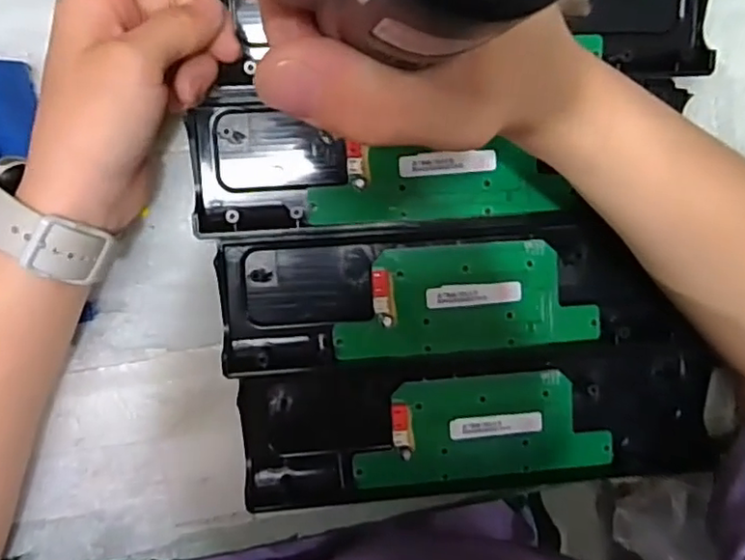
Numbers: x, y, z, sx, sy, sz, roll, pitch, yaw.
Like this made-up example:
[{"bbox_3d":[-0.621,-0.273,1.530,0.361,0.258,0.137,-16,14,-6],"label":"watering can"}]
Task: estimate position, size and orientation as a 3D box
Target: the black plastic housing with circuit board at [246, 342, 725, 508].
[{"bbox_3d":[0.058,0.075,0.330,0.243,0.016,0.072,-3,94,-5],"label":"black plastic housing with circuit board"}]

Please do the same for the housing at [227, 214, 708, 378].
[{"bbox_3d":[0.046,0.008,0.321,0.238,0.017,0.071,-3,94,-5],"label":"housing"}]

